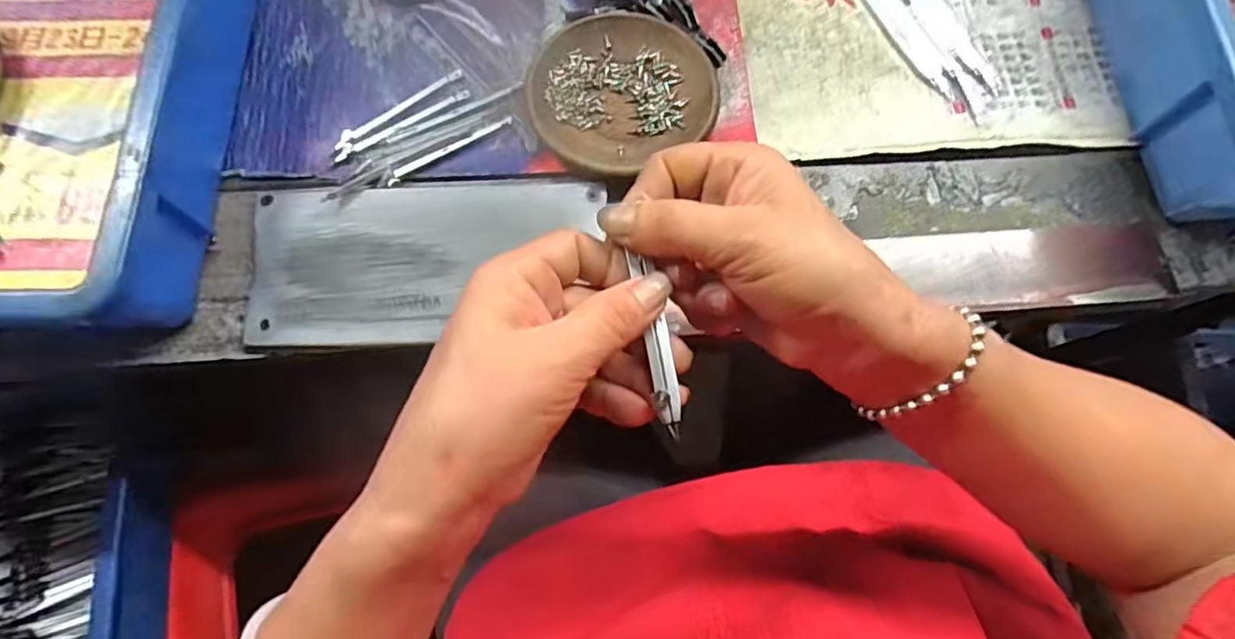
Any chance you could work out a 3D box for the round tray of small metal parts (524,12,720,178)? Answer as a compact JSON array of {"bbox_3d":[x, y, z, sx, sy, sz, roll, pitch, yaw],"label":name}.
[{"bbox_3d":[0.001,-0.141,0.373,0.111,0.015,0.105,0,74,0],"label":"round tray of small metal parts"}]

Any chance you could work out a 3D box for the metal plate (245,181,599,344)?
[{"bbox_3d":[-0.109,-0.035,0.344,0.196,0.006,0.095,-4,74,-2],"label":"metal plate"}]

